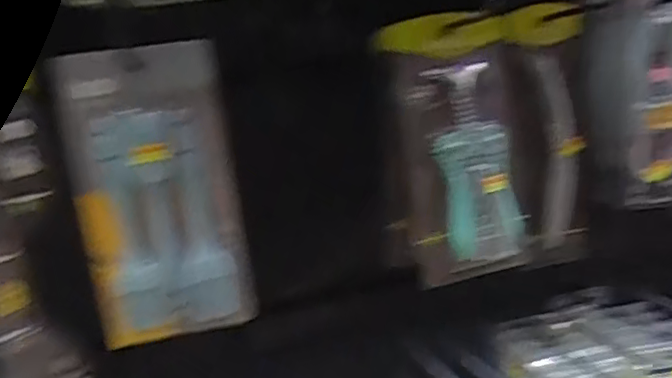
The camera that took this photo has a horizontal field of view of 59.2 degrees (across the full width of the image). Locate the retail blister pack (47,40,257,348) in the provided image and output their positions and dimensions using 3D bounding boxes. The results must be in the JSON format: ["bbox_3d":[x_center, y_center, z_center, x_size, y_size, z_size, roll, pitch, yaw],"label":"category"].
[{"bbox_3d":[-0.136,0.006,0.450,0.115,0.217,0.025,-9,10,-12],"label":"retail blister pack"}]

